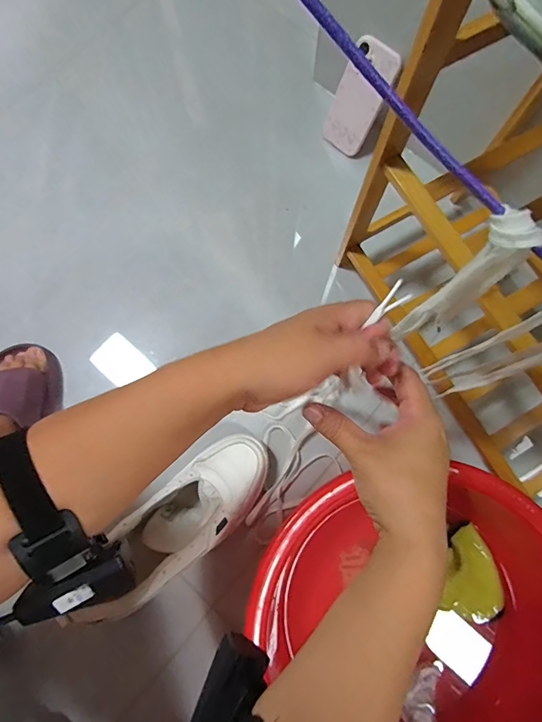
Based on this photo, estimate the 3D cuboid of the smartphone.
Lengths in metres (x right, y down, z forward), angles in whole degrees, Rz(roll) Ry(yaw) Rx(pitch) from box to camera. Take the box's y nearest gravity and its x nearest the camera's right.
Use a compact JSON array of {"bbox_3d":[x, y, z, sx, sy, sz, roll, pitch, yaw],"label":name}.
[{"bbox_3d":[0.134,-0.399,0.658,0.013,0.155,0.079,-32,76,-34],"label":"smartphone"}]

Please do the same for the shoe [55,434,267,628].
[{"bbox_3d":[-0.109,0.206,0.548,0.096,0.106,0.260,43,76,12],"label":"shoe"}]

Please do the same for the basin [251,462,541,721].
[{"bbox_3d":[0.181,0.301,0.518,0.355,0.151,0.371,0,72,-1],"label":"basin"}]

